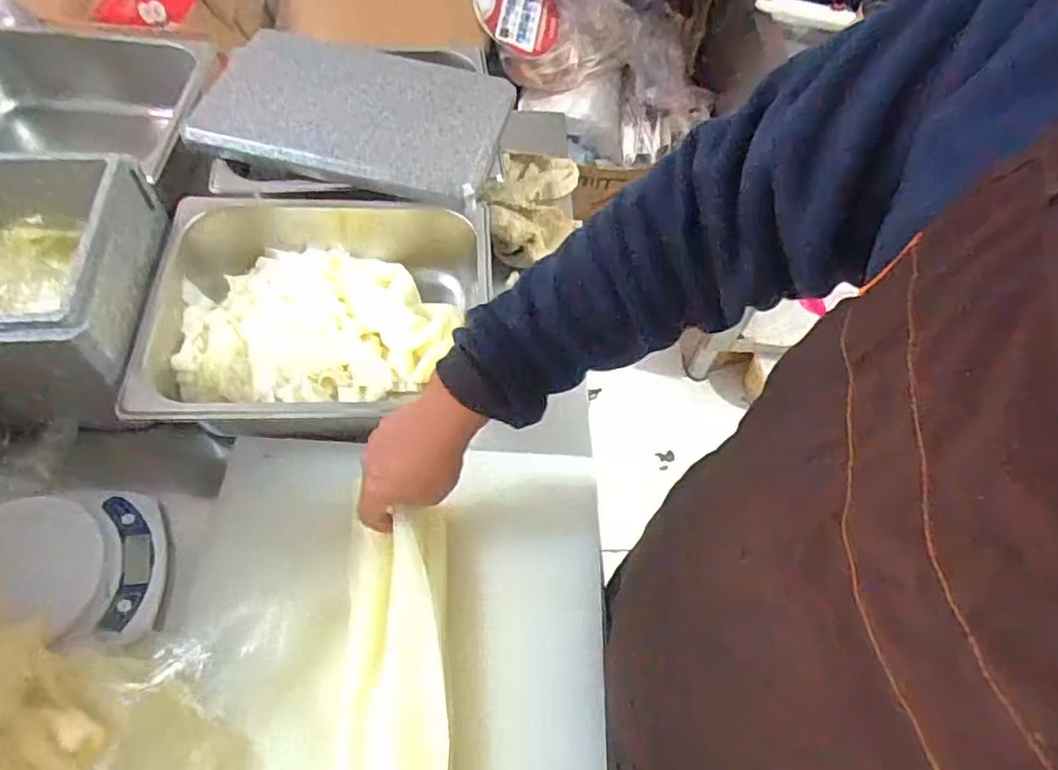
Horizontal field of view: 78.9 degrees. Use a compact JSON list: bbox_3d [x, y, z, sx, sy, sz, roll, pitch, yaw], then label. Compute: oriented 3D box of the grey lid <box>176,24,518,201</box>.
[{"bbox_3d":[-0.199,-0.328,0.762,0.333,0.034,0.231,13,58,3],"label":"grey lid"}]

